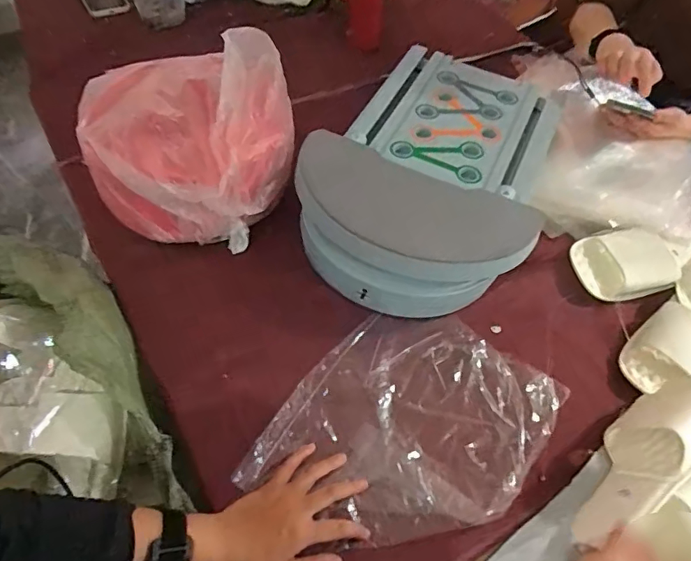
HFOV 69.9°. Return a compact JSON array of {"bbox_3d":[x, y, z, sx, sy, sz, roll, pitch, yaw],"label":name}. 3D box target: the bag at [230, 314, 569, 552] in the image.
[{"bbox_3d":[0.076,0.166,0.565,0.251,0.017,0.298,35,62,18],"label":"bag"}]

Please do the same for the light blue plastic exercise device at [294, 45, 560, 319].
[{"bbox_3d":[0.135,-0.181,0.767,0.326,0.131,0.517,19,56,10],"label":"light blue plastic exercise device"}]

